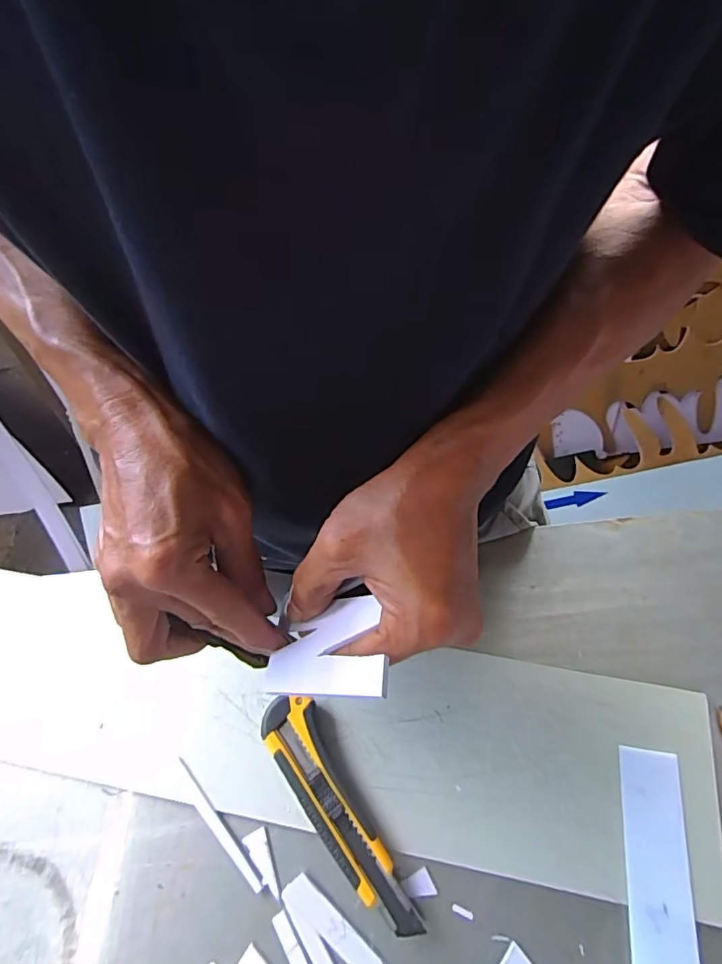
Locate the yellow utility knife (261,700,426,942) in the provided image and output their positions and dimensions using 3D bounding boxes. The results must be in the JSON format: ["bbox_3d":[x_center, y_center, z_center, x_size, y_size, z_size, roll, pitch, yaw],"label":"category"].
[{"bbox_3d":[-0.018,0.225,0.362,0.037,0.022,0.160,-30,64,-12],"label":"yellow utility knife"}]

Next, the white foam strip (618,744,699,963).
[{"bbox_3d":[0.192,0.250,0.342,0.039,0.004,0.136,6,62,7],"label":"white foam strip"}]

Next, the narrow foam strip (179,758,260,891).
[{"bbox_3d":[-0.102,0.241,0.370,0.011,0.004,0.098,-40,66,-16],"label":"narrow foam strip"}]

